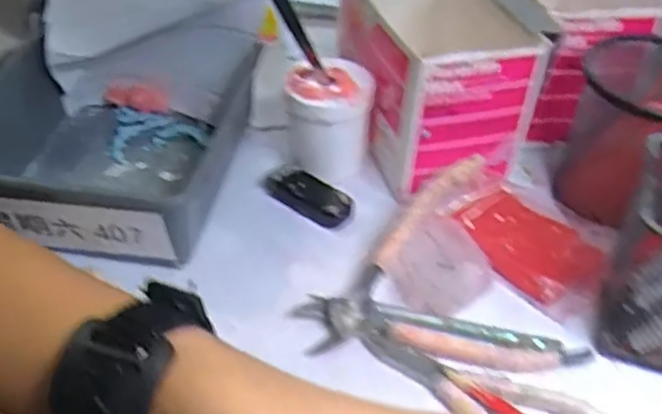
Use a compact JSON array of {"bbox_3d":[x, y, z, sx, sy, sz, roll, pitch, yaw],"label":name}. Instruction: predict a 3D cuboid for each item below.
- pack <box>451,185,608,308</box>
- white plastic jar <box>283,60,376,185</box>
[{"bbox_3d":[0.115,0.020,0.413,0.061,0.011,0.082,-21,48,-23],"label":"pack"},{"bbox_3d":[-0.001,-0.055,0.449,0.052,0.068,0.051,1,43,-1],"label":"white plastic jar"}]

